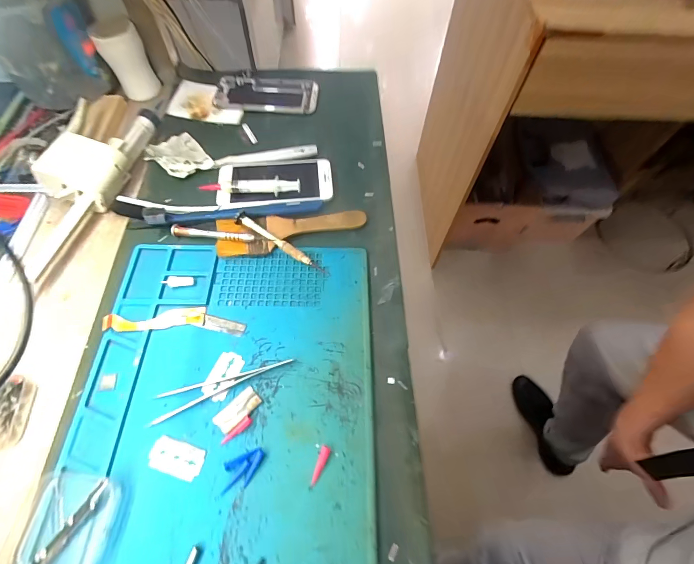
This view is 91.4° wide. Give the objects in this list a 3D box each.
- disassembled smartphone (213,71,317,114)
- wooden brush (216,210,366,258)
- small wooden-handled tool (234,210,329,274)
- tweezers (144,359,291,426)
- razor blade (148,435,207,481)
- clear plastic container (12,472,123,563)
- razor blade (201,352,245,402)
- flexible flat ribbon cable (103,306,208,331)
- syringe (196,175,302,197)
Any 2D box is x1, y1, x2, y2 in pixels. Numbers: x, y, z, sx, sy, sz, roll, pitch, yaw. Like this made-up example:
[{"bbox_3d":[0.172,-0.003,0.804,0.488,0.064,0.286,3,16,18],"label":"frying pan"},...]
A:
[{"bbox_3d":[-0.117,-0.276,0.493,0.147,0.009,0.070,3,62,-1],"label":"disassembled smartphone"},{"bbox_3d":[-0.060,-0.058,0.371,0.162,0.012,0.047,-8,62,-6],"label":"wooden brush"},{"bbox_3d":[-0.068,-0.040,0.357,0.112,0.021,0.010,29,64,12],"label":"small wooden-handled tool"},{"bbox_3d":[-0.110,0.086,0.297,0.123,0.007,0.021,-22,65,-13],"label":"tweezers"},{"bbox_3d":[-0.136,0.140,0.269,0.042,0.004,0.023,17,62,7],"label":"razor blade"},{"bbox_3d":[-0.201,0.173,0.241,0.064,0.016,0.063,4,62,0],"label":"clear plastic container"},{"bbox_3d":[-0.111,0.083,0.302,0.024,0.004,0.041,19,58,11],"label":"razor blade"},{"bbox_3d":[-0.182,0.035,0.322,0.089,0.006,0.019,-6,62,-6],"label":"flexible flat ribbon cable"},{"bbox_3d":[-0.112,-0.114,0.398,0.114,0.017,0.018,3,62,-1],"label":"syringe"}]

